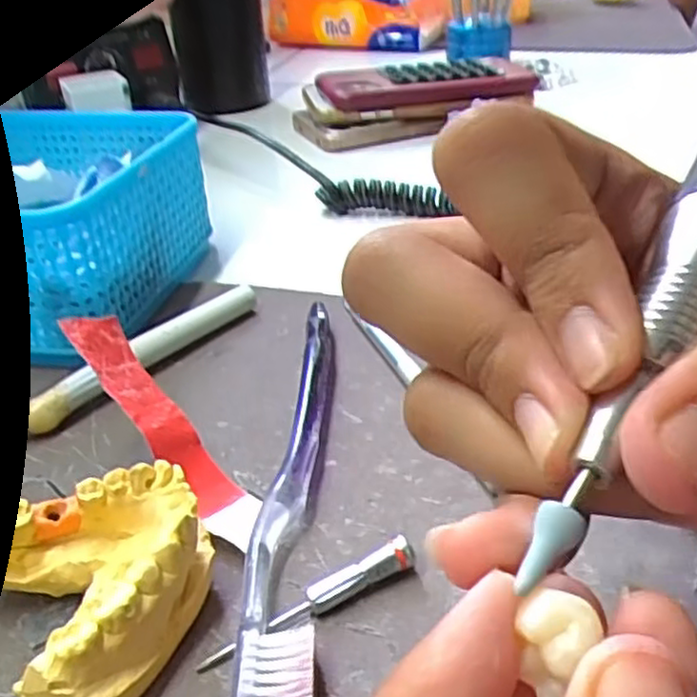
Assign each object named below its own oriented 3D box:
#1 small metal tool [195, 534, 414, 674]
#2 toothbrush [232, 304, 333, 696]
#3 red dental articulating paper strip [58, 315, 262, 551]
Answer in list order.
[{"bbox_3d":[-0.010,0.064,0.183,0.059,0.009,0.007,-18,37,-23],"label":"small metal tool"},{"bbox_3d":[-0.017,0.041,0.215,0.020,0.012,0.172,-1,34,1],"label":"toothbrush"},{"bbox_3d":[-0.056,0.023,0.221,0.018,0.014,0.088,-30,71,-36],"label":"red dental articulating paper strip"}]

